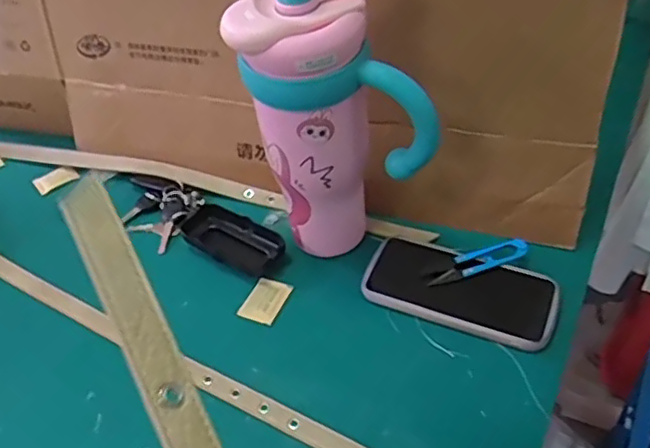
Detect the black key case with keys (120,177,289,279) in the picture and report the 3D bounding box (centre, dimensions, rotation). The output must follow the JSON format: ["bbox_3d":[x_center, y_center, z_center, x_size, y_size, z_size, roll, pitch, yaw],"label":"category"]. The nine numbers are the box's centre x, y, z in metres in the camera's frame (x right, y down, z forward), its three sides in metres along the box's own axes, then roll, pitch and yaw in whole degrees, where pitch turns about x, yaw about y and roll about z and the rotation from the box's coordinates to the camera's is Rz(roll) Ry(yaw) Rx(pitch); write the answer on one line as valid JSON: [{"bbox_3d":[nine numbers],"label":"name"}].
[{"bbox_3d":[-0.139,-0.001,0.659,0.217,0.020,0.078,31,56,31],"label":"black key case with keys"}]

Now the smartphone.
[{"bbox_3d":[0.124,0.058,0.578,0.168,0.020,0.084,15,49,20],"label":"smartphone"}]

